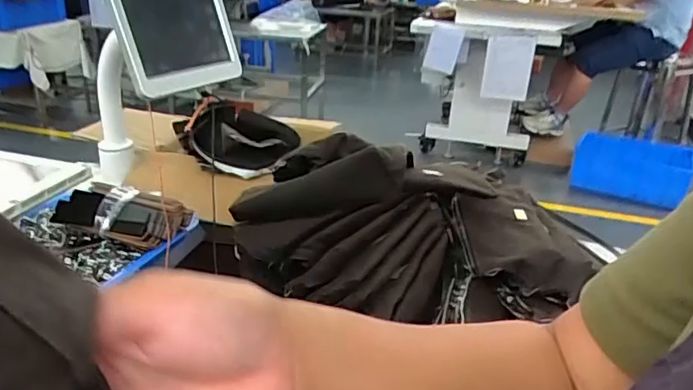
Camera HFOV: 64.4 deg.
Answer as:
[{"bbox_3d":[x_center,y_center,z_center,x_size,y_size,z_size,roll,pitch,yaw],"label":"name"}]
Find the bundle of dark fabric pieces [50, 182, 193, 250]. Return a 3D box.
[{"bbox_3d":[-0.269,0.027,0.665,0.141,0.047,0.077,5,26,5],"label":"bundle of dark fabric pieces"}]

